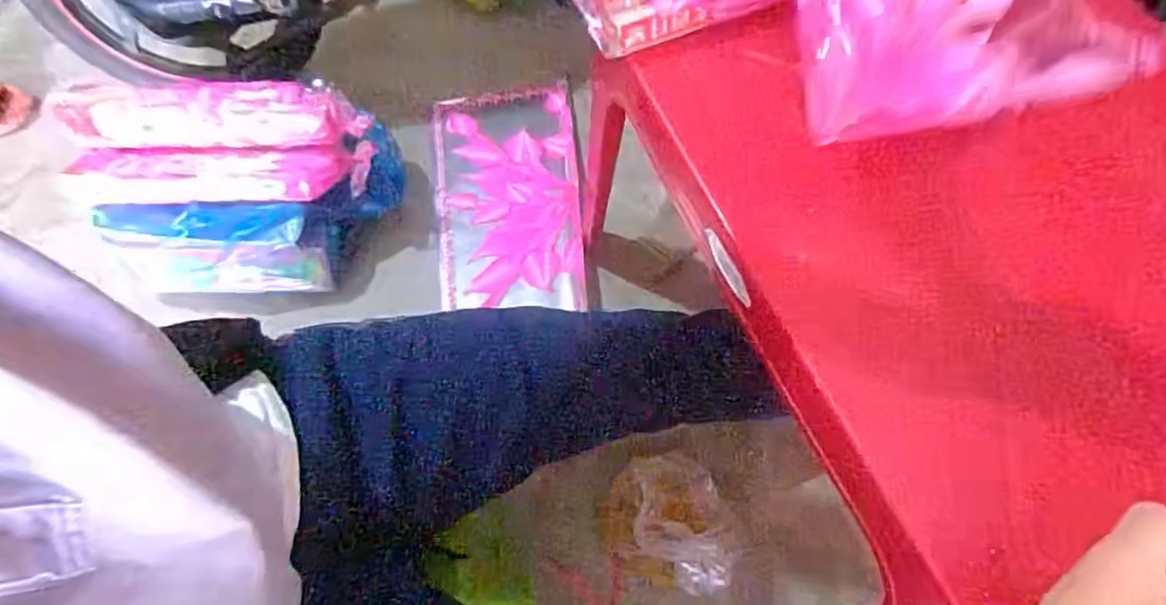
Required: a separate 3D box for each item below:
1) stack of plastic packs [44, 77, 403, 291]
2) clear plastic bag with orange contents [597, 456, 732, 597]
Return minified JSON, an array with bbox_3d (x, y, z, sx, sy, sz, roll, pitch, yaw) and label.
[{"bbox_3d":[-0.516,-0.168,0.990,0.429,0.285,0.211,-5,64,1],"label":"stack of plastic packs"},{"bbox_3d":[0.104,0.281,0.819,0.157,0.036,0.155,-1,64,3],"label":"clear plastic bag with orange contents"}]

